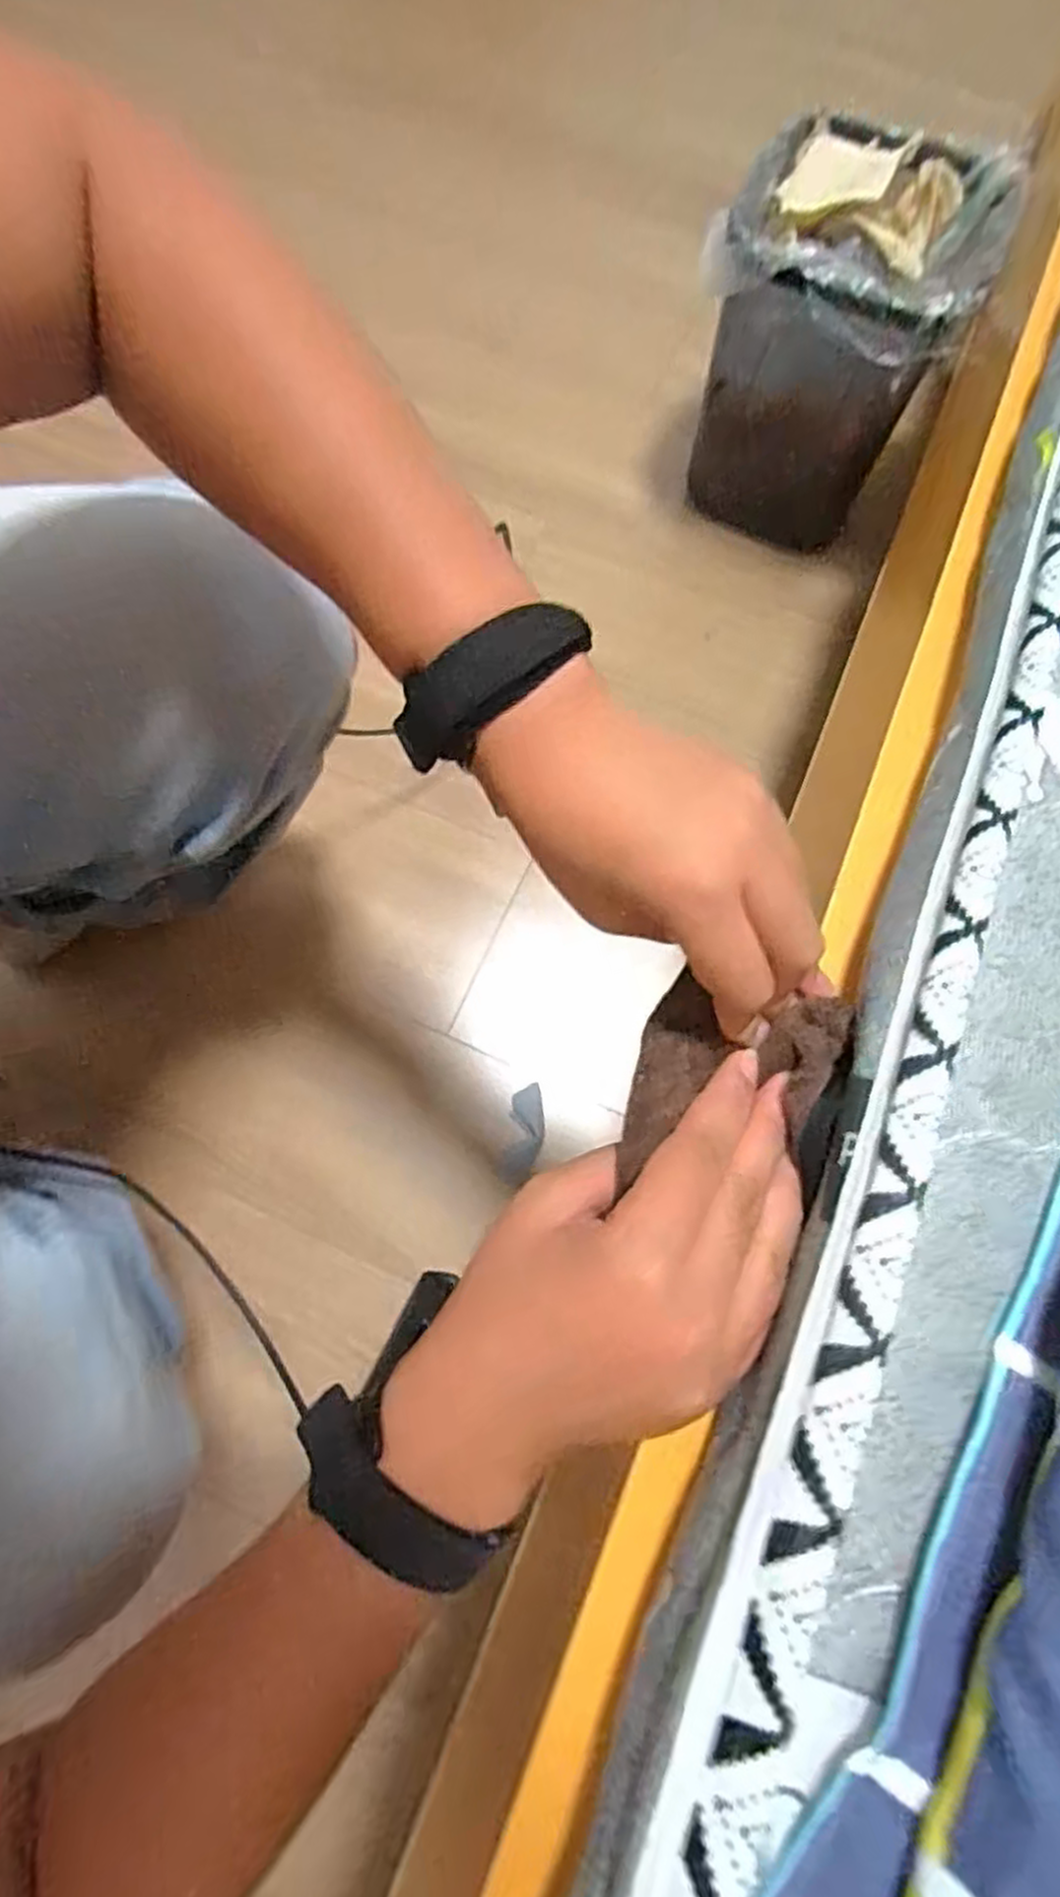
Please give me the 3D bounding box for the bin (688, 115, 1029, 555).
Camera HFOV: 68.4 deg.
[{"bbox_3d":[0.284,-0.593,0.774,0.220,0.259,0.226,1,74,-2],"label":"bin"}]

